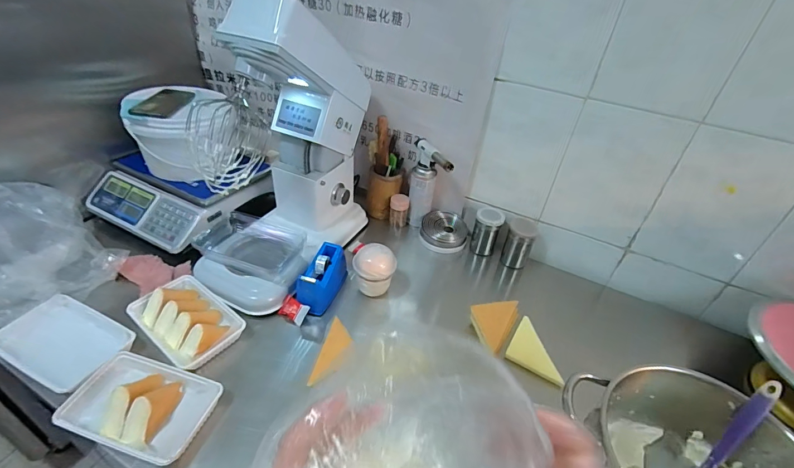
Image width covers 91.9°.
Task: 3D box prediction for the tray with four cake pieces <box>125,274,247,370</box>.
[{"bbox_3d":[-0.403,0.158,0.737,0.208,0.048,0.137,30,43,27],"label":"tray with four cake pieces"}]

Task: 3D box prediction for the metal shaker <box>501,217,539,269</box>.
[{"bbox_3d":[0.305,0.019,0.961,0.069,0.124,0.066,16,39,12],"label":"metal shaker"}]

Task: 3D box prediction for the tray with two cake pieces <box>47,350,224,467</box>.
[{"bbox_3d":[-0.396,0.263,0.598,0.204,0.051,0.133,15,38,11],"label":"tray with two cake pieces"}]

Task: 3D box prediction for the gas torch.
[{"bbox_3d":[0.072,-0.116,0.991,0.066,0.224,0.163,0,38,-9],"label":"gas torch"}]

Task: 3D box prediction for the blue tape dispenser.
[{"bbox_3d":[-0.163,0.094,0.823,0.081,0.089,0.136,14,38,9],"label":"blue tape dispenser"}]

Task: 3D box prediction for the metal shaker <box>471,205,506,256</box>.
[{"bbox_3d":[0.228,-0.005,0.988,0.071,0.119,0.061,17,39,13],"label":"metal shaker"}]

